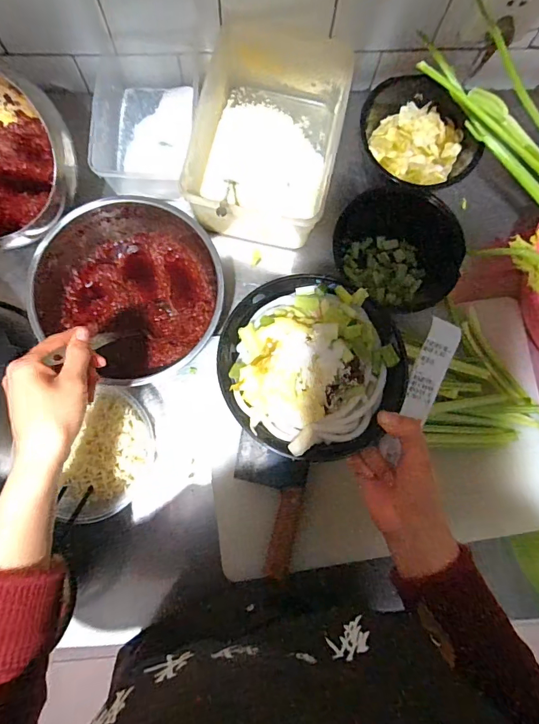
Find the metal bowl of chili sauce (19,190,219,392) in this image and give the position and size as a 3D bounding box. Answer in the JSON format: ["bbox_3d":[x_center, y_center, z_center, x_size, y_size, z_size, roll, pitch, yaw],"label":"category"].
[{"bbox_3d":[-0.184,-0.098,0.566,0.231,0.105,0.237,0,82,-2],"label":"metal bowl of chili sauce"}]

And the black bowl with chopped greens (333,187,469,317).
[{"bbox_3d":[0.181,-0.164,0.605,0.186,0.055,0.156,40,83,4],"label":"black bowl with chopped greens"}]

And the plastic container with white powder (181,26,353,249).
[{"bbox_3d":[0.000,-0.330,0.605,0.191,0.094,0.303,9,82,0],"label":"plastic container with white powder"}]

